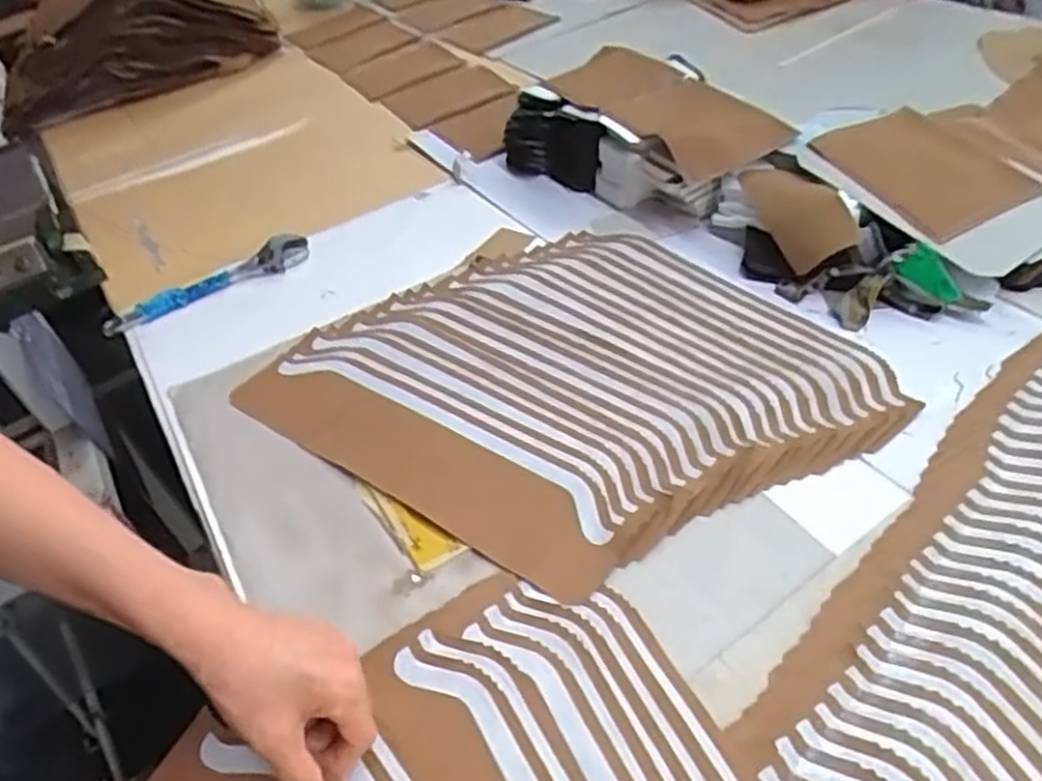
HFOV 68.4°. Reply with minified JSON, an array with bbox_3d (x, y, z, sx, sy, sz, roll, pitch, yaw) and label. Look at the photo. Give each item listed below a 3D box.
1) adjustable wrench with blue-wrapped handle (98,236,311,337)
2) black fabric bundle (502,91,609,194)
[{"bbox_3d":[-0.358,-0.124,0.883,0.239,0.023,0.044,-27,45,-20],"label":"adjustable wrench with blue-wrapped handle"},{"bbox_3d":[0.040,-0.303,0.941,0.045,0.086,0.152,-35,49,-27],"label":"black fabric bundle"}]

